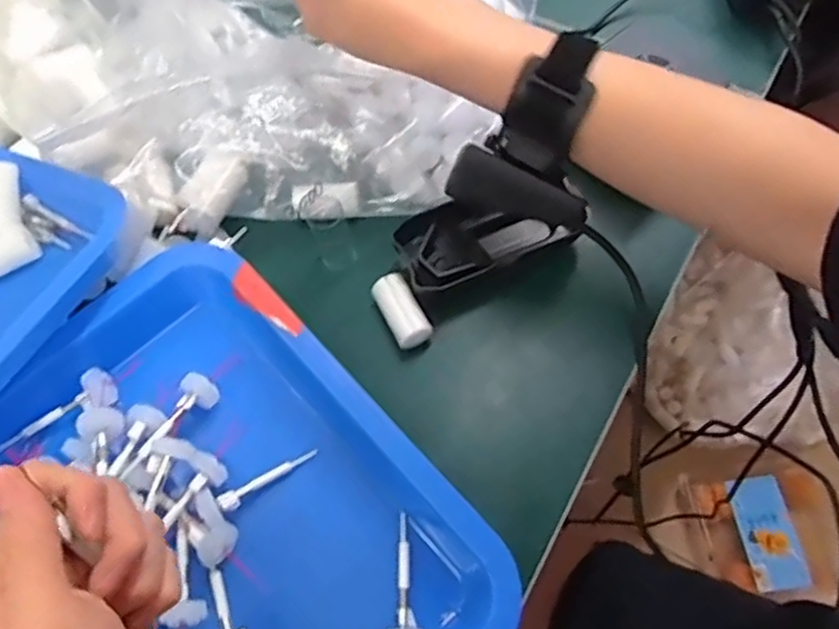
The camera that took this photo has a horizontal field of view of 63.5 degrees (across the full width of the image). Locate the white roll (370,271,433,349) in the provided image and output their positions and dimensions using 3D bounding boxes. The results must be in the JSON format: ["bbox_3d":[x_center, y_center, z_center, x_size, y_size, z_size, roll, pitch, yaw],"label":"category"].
[{"bbox_3d":[-0.010,0.000,0.396,0.022,0.025,0.044,-26,67,-9],"label":"white roll"}]

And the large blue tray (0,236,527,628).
[{"bbox_3d":[-0.146,0.153,0.329,0.327,0.066,0.267,-43,70,-15],"label":"large blue tray"}]

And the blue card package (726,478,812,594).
[{"bbox_3d":[0.505,0.316,0.984,0.072,0.013,0.154,-17,61,18],"label":"blue card package"}]

